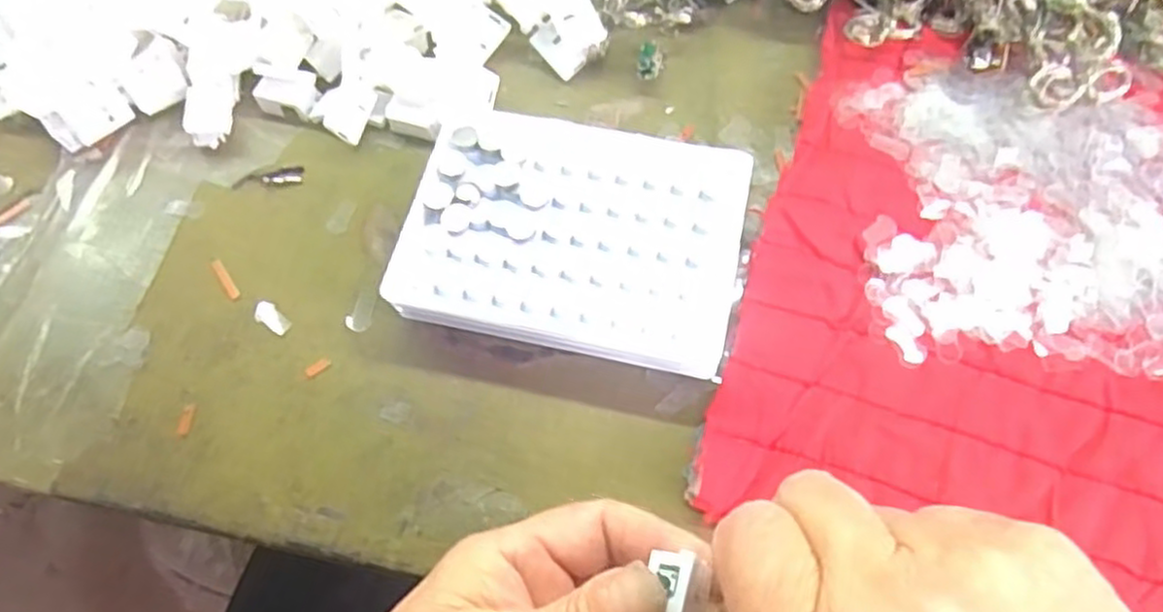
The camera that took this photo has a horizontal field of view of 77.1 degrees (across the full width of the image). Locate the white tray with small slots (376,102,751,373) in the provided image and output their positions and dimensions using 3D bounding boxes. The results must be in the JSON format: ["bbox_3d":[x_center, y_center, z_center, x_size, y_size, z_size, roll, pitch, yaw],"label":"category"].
[{"bbox_3d":[-0.002,-0.028,0.300,0.130,0.027,0.099,10,68,7],"label":"white tray with small slots"}]

